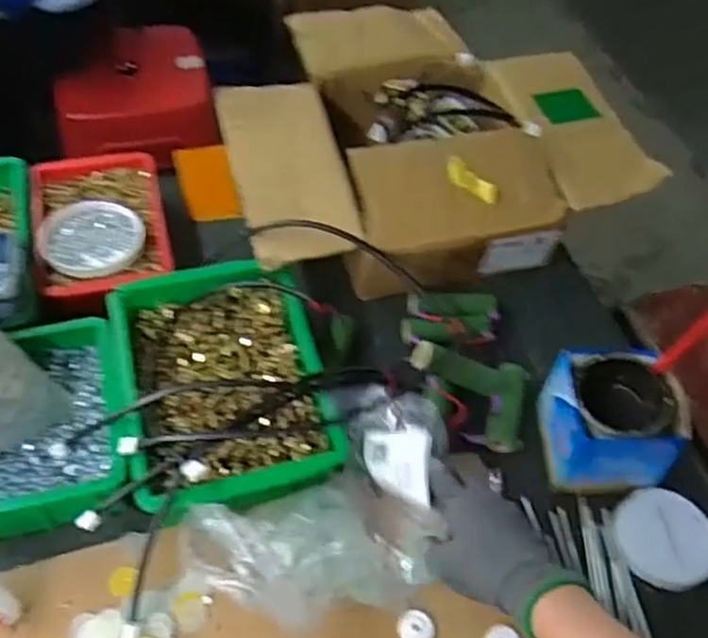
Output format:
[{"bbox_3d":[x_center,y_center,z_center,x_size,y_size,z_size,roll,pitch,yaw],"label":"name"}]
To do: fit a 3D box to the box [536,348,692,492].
[{"bbox_3d":[0.233,0.098,0.669,0.103,0.103,0.108,-3,55,-8],"label":"box"}]

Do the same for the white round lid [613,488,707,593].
[{"bbox_3d":[0.281,0.196,0.647,0.086,0.010,0.091,-4,44,3],"label":"white round lid"}]

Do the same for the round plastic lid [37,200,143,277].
[{"bbox_3d":[-0.280,-0.088,0.765,0.103,0.010,0.105,3,54,-4],"label":"round plastic lid"}]

